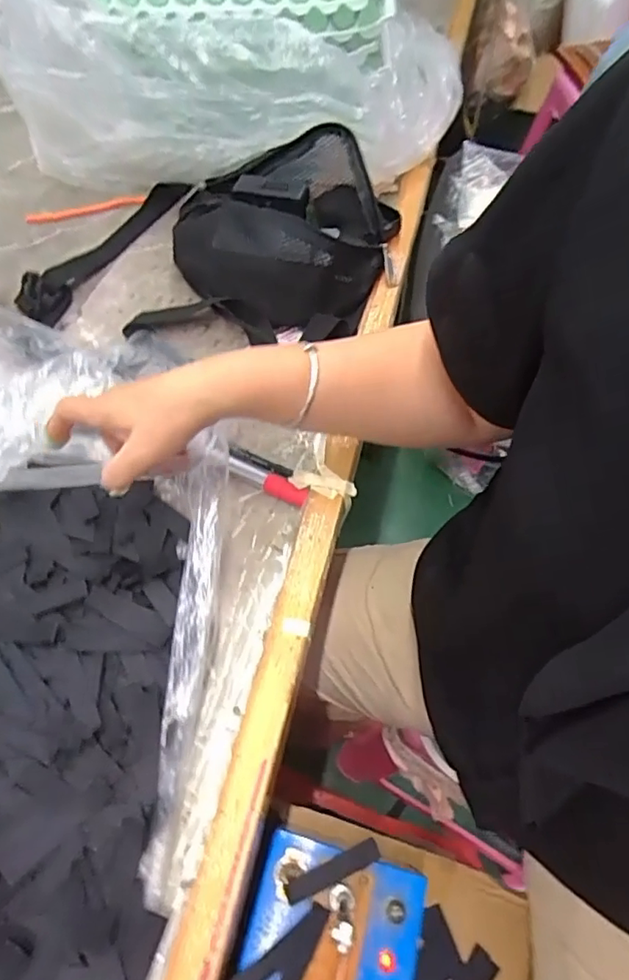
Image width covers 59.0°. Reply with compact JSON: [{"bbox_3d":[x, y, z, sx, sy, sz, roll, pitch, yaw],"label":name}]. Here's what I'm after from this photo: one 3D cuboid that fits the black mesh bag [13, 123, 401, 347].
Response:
[{"bbox_3d":[-0.106,-0.271,0.586,0.367,0.085,0.234,8,62,6],"label":"black mesh bag"}]

